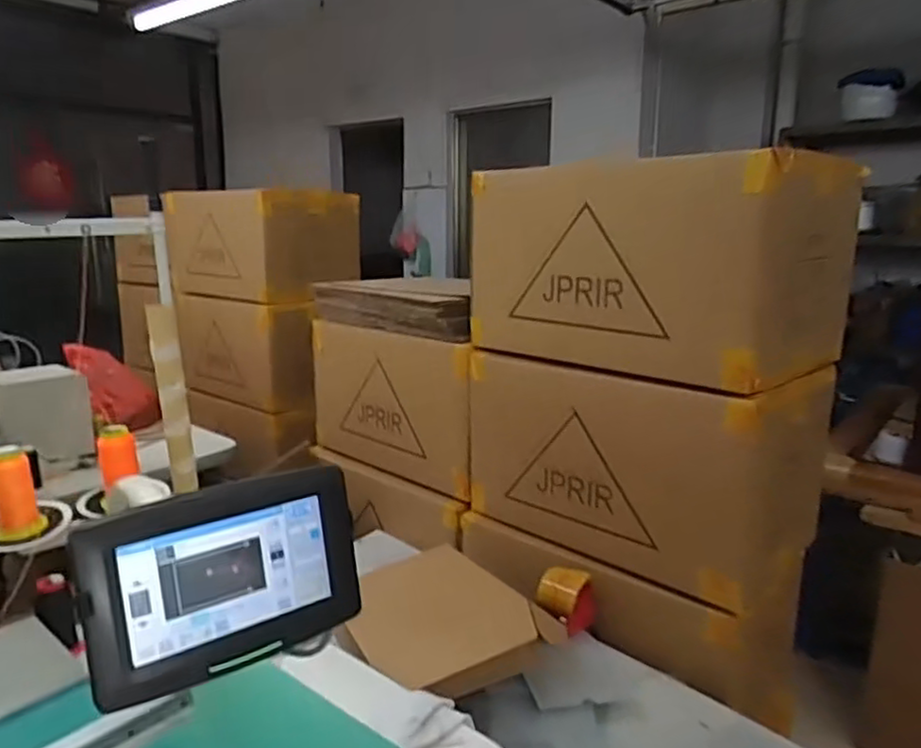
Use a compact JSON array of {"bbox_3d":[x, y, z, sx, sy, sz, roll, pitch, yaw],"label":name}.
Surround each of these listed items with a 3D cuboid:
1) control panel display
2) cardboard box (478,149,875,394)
[{"bbox_3d":[-0.178,0.157,0.523,0.204,0.134,0.032,-9,15,-37],"label":"control panel display"},{"bbox_3d":[0.353,-0.203,1.279,0.321,0.342,0.600,-11,17,-43],"label":"cardboard box"}]

